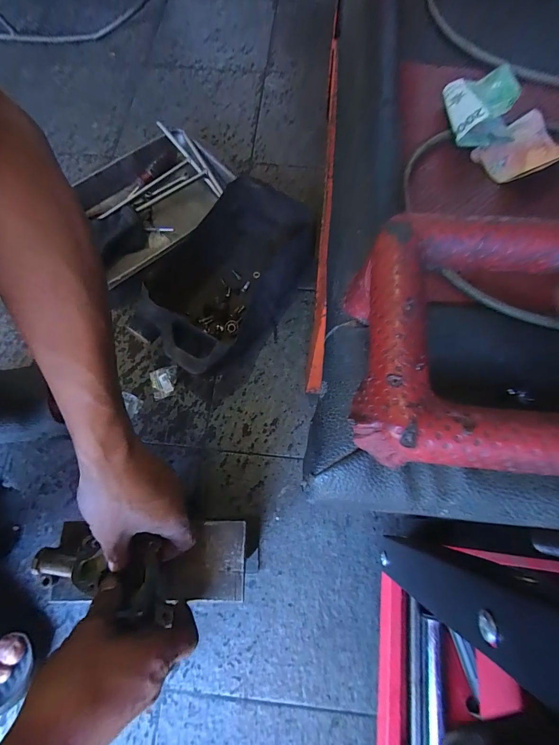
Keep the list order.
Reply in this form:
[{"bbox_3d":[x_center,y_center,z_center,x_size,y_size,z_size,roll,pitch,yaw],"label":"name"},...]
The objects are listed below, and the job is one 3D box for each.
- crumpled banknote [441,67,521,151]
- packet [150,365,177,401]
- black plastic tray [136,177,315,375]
[{"bbox_3d":[0.151,-0.202,0.260,0.042,0.027,0.067,7,71,3],"label":"crumpled banknote"},{"bbox_3d":[-0.189,0.018,0.564,0.045,0.010,0.050,-10,71,-3],"label":"packet"},{"bbox_3d":[-0.099,-0.165,0.583,0.236,0.094,0.314,36,75,12],"label":"black plastic tray"}]

